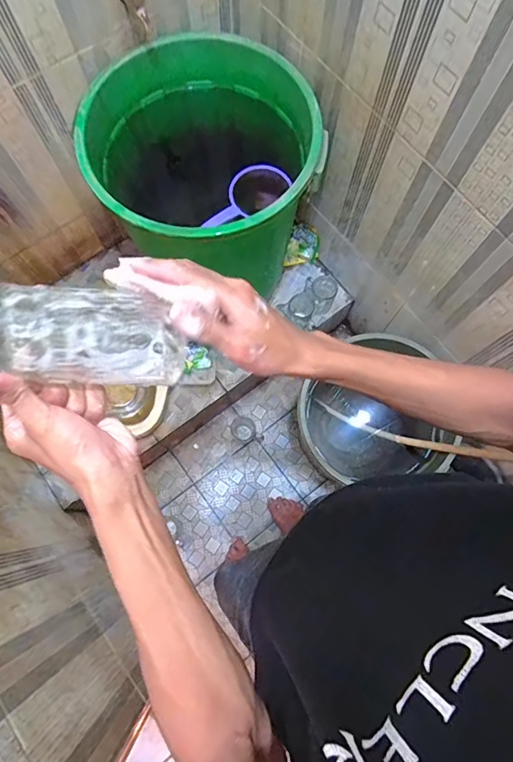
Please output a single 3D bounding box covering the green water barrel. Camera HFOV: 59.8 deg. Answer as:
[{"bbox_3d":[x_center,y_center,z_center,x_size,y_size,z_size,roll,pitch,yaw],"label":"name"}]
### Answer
[{"bbox_3d":[-0.124,-0.459,1.130,0.476,0.513,0.517,0,74,-1],"label":"green water barrel"}]

